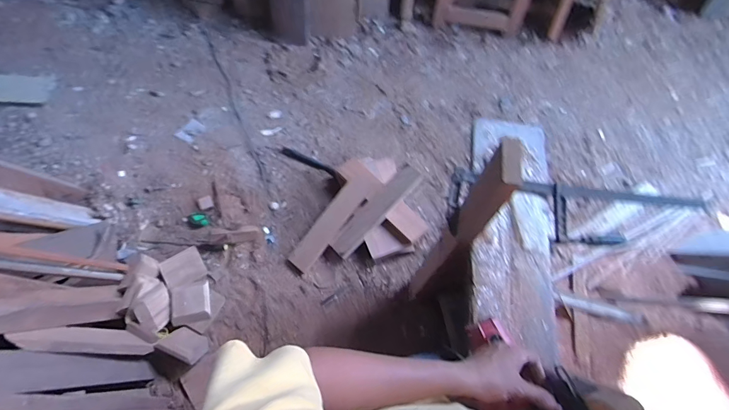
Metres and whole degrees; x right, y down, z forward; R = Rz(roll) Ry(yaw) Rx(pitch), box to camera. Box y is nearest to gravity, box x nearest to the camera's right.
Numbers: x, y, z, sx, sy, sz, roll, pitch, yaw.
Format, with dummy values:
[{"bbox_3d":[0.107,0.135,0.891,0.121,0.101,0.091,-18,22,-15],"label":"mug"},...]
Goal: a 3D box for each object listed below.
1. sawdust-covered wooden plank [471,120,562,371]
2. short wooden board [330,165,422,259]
[{"bbox_3d":[0.367,0.042,0.978,0.221,0.027,0.647,9,63,2],"label":"sawdust-covered wooden plank"},{"bbox_3d":[0.049,0.023,1.596,0.105,0.034,0.467,42,82,16],"label":"short wooden board"}]

